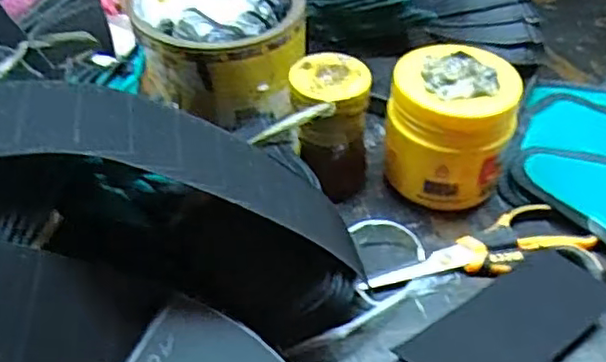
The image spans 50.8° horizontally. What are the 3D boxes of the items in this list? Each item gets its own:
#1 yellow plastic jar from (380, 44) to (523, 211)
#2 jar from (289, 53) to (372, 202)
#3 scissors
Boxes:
[{"bbox_3d":[0.112,-0.041,0.496,0.090,0.098,0.087,0,44,0],"label":"yellow plastic jar"},{"bbox_3d":[0.021,-0.042,0.493,0.058,0.111,0.057,0,44,0],"label":"jar"},{"bbox_3d":[0.135,0.048,0.471,0.165,0.009,0.049,-13,46,-13],"label":"scissors"}]

